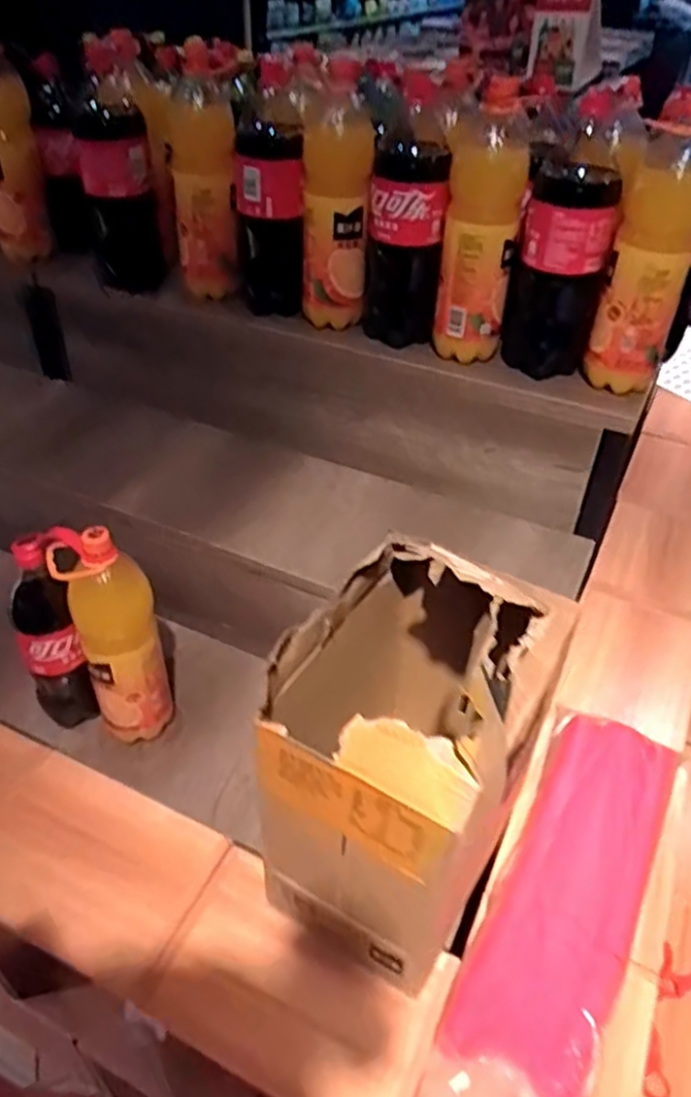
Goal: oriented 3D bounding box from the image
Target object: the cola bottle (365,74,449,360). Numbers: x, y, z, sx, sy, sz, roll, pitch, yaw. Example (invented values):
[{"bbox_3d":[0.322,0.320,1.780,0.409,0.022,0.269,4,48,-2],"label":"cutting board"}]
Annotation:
[{"bbox_3d":[0.080,-0.428,0.985,0.095,0.318,0.100,2,40,-1],"label":"cola bottle"}]

